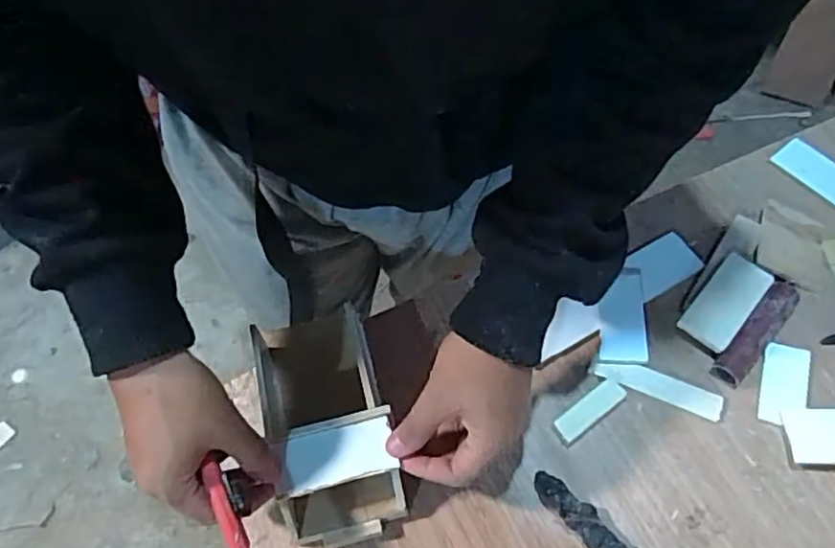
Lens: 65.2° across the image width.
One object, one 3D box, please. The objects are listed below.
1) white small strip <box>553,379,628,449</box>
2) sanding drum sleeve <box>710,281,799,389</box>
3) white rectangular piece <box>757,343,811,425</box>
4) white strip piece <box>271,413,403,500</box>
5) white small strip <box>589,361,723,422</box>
[{"bbox_3d":[0.134,0.107,0.513,0.063,0.008,0.021,-35,64,-17],"label":"white small strip"},{"bbox_3d":[0.279,0.046,0.535,0.025,0.022,0.106,38,67,22],"label":"sanding drum sleeve"},{"bbox_3d":[0.293,0.087,0.520,0.035,0.004,0.070,18,62,13],"label":"white rectangular piece"},{"bbox_3d":[-0.057,0.123,0.447,0.077,0.006,0.038,-13,59,-5],"label":"white strip piece"},{"bbox_3d":[0.191,0.088,0.523,0.102,0.006,0.021,19,62,13],"label":"white small strip"}]

